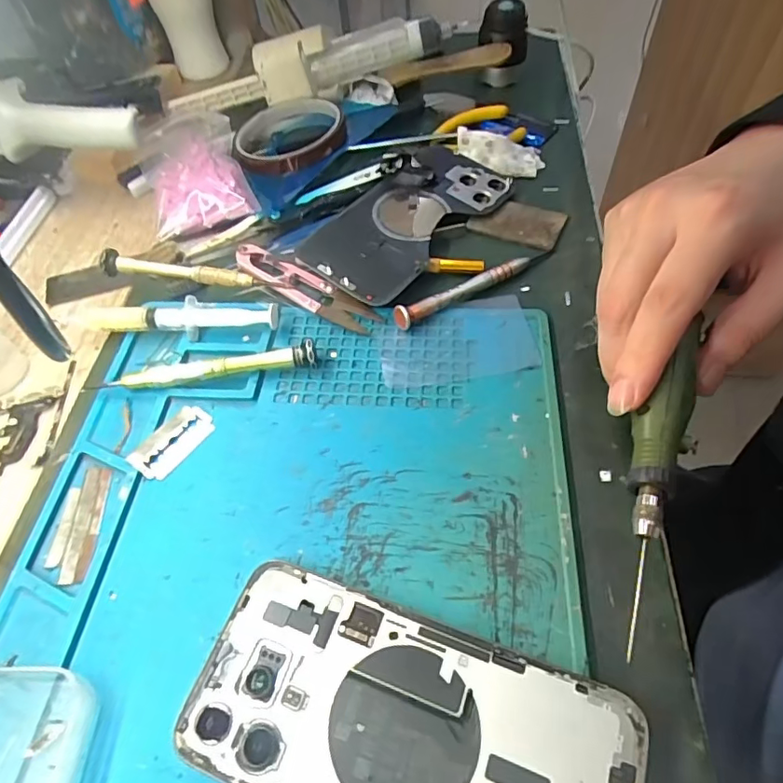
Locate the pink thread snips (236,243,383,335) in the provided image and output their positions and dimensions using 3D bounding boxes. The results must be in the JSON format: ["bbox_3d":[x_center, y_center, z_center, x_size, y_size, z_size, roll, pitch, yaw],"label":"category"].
[{"bbox_3d":[-0.053,-0.064,0.318,0.099,0.015,0.022,26,61,19],"label":"pink thread snips"}]

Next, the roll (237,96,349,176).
[{"bbox_3d":[-0.078,-0.200,0.401,0.082,0.014,0.083,-13,56,-6],"label":"roll"}]

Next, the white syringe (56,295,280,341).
[{"bbox_3d":[-0.129,-0.043,0.308,0.126,0.017,0.018,-1,56,2],"label":"white syringe"}]

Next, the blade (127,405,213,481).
[{"bbox_3d":[-0.112,0.025,0.271,0.022,0.004,0.042,36,63,11],"label":"blade"}]

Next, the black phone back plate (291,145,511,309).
[{"bbox_3d":[0.012,-0.117,0.342,0.074,0.012,0.149,35,62,17],"label":"black phone back plate"}]

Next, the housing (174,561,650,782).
[{"bbox_3d":[0.005,0.122,0.191,0.156,0.012,0.075,16,58,13],"label":"housing"}]

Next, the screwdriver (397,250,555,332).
[{"bbox_3d":[0.051,-0.066,0.313,0.111,0.011,0.010,-28,59,-15],"label":"screwdriver"}]

